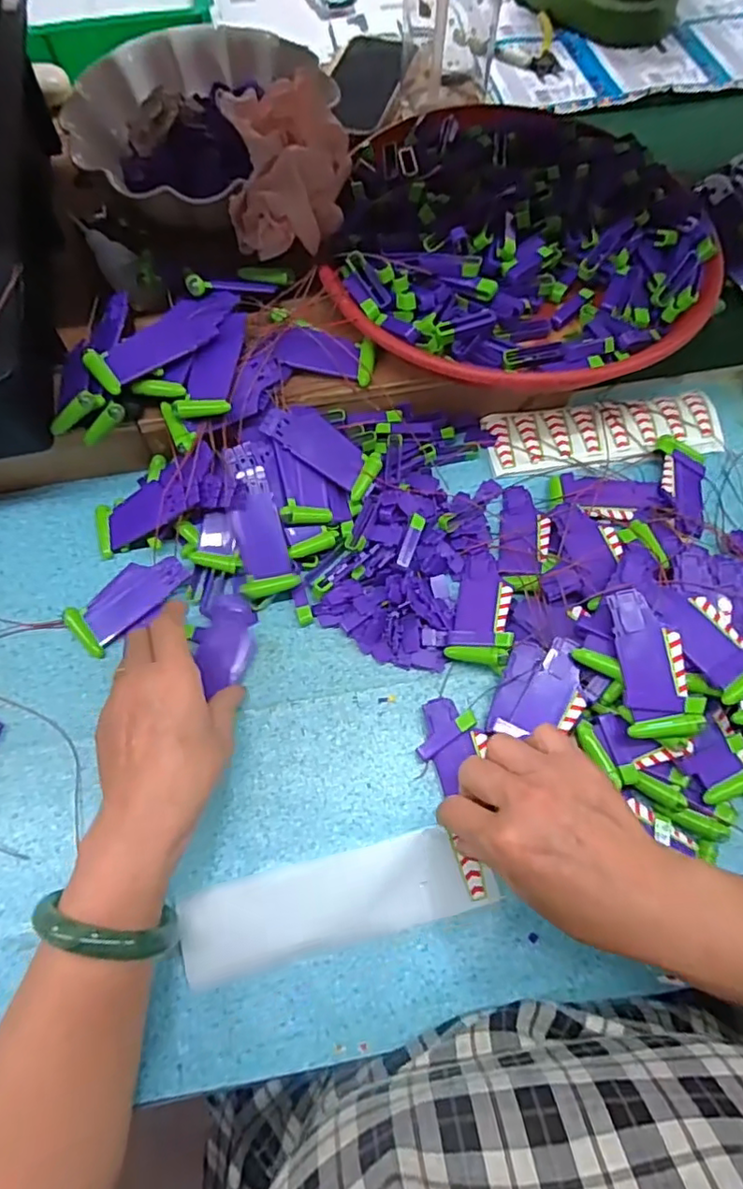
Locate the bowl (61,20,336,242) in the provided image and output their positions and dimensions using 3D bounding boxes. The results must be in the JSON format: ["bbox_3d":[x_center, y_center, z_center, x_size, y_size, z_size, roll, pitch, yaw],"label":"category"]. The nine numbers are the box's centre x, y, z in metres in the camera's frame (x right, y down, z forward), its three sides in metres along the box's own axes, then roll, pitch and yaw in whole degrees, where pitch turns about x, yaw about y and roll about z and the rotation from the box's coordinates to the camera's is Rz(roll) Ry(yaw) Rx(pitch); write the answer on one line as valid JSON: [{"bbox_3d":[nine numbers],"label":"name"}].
[{"bbox_3d":[-0.138,-0.406,0.508,0.202,0.084,0.202,0,68,0],"label":"bowl"}]

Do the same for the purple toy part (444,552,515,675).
[{"bbox_3d":[0.084,0.011,0.425,0.043,0.015,0.086,5,62,21],"label":"purple toy part"}]

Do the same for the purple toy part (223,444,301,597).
[{"bbox_3d":[-0.082,-0.054,0.419,0.037,0.012,0.108,-12,90,-5],"label":"purple toy part"}]

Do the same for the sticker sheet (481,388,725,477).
[{"bbox_3d":[0.193,-0.137,0.487,0.192,0.010,0.057,-7,68,-3],"label":"sticker sheet"}]

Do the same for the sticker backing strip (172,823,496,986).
[{"bbox_3d":[-0.021,0.190,0.363,0.188,0.010,0.051,-14,75,-4],"label":"sticker backing strip"}]

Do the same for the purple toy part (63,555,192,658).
[{"bbox_3d":[-0.178,0.003,0.427,0.090,0.010,0.041,-36,72,-5],"label":"purple toy part"}]

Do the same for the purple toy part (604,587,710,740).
[{"bbox_3d":[0.175,0.041,0.359,0.041,0.007,0.090,-7,77,11],"label":"purple toy part"}]

